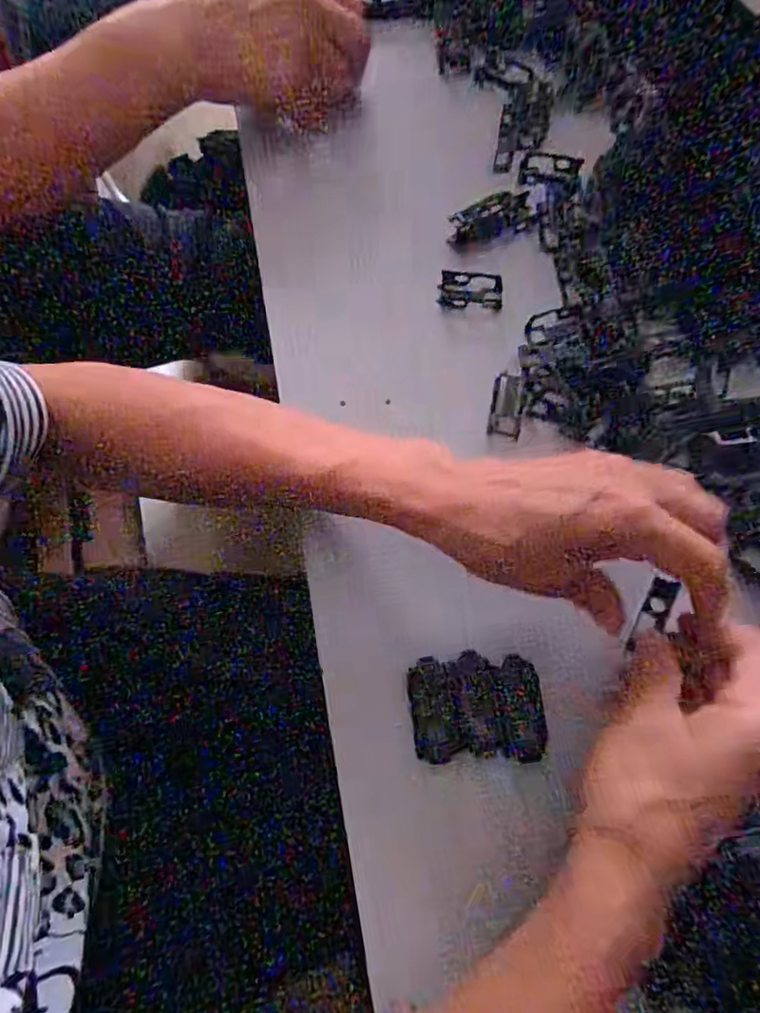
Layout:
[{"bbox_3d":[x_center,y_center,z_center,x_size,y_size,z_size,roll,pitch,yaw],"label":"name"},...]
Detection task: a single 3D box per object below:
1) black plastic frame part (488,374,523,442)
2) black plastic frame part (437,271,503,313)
[{"bbox_3d":[0.075,-0.059,0.351,0.018,0.011,0.039,10,78,2],"label":"black plastic frame part"},{"bbox_3d":[0.057,-0.135,0.375,0.039,0.014,0.018,4,78,1],"label":"black plastic frame part"}]

